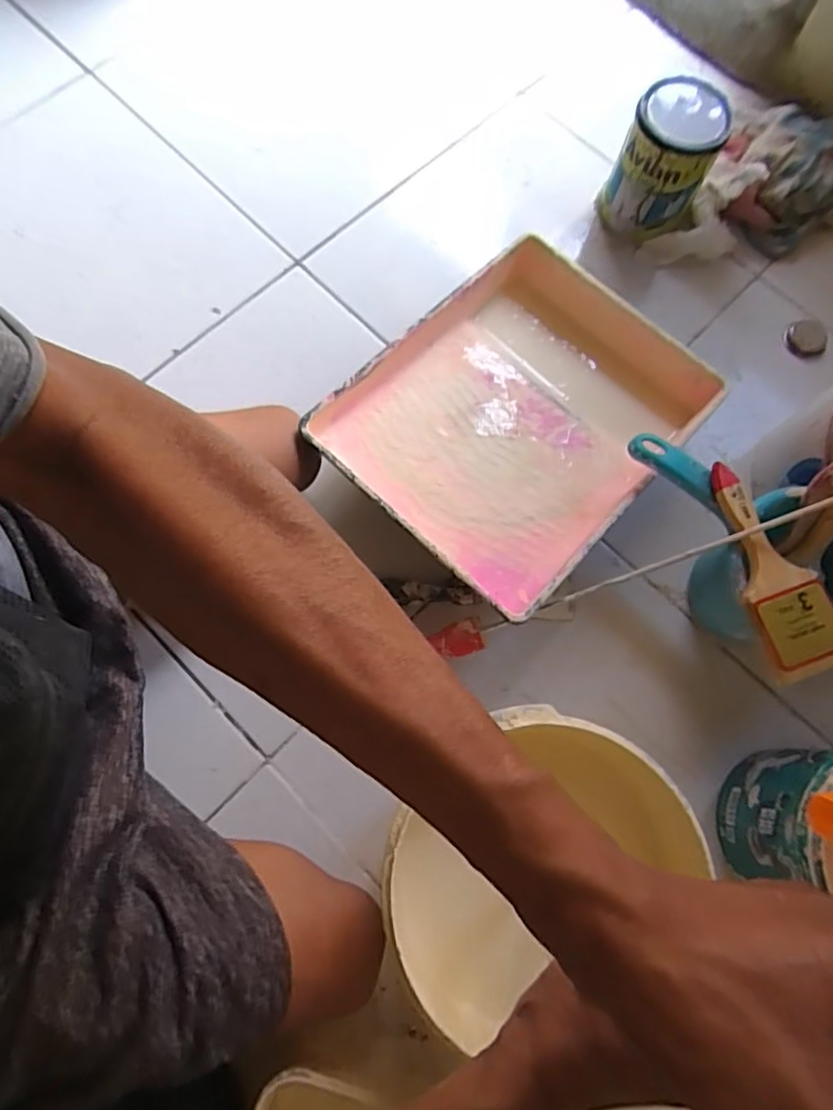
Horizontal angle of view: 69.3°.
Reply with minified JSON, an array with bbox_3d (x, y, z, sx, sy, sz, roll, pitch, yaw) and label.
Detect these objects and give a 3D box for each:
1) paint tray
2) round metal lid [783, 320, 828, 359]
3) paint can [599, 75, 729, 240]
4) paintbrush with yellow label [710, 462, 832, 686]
[{"bbox_3d":[0.103,-0.140,0.624,0.281,0.086,0.351,42,78,8],"label":"paint tray"},{"bbox_3d":[0.474,-0.262,0.734,0.041,0.020,0.050,-40,80,-11],"label":"round metal lid"},{"bbox_3d":[0.290,-0.459,0.707,0.100,0.126,0.100,0,76,-2],"label":"paint can"},{"bbox_3d":[0.306,0.009,0.513,0.072,0.011,0.186,-13,77,-5],"label":"paintbrush with yellow label"}]

